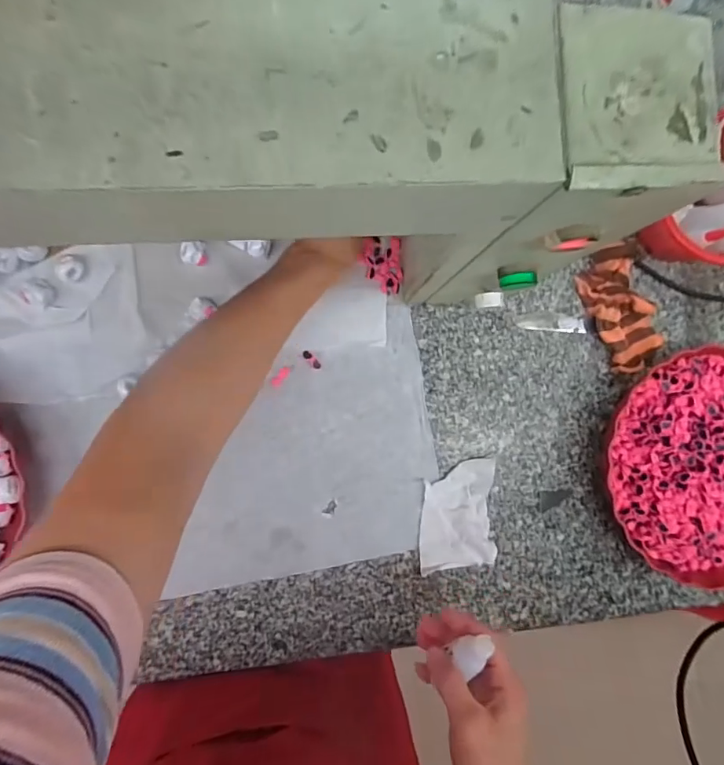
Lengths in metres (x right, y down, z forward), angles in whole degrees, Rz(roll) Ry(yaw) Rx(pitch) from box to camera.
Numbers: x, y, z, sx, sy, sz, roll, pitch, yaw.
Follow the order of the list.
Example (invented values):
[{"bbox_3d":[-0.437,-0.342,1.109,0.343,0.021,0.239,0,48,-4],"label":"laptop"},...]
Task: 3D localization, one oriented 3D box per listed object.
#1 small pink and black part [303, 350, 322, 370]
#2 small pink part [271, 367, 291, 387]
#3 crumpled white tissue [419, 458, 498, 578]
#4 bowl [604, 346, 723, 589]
[{"bbox_3d":[-0.051,-0.023,0.471,0.009,0.004,0.023,-45,94,-5],"label":"small pink and black part"},{"bbox_3d":[-0.082,-0.006,0.466,0.010,0.004,0.024,38,86,-5],"label":"small pink part"},{"bbox_3d":[0.100,0.141,0.484,0.079,0.015,0.113,-3,90,-7],"label":"crumpled white tissue"},{"bbox_3d":[0.374,0.089,0.494,0.218,0.058,0.240,-22,92,-6],"label":"bowl"}]

